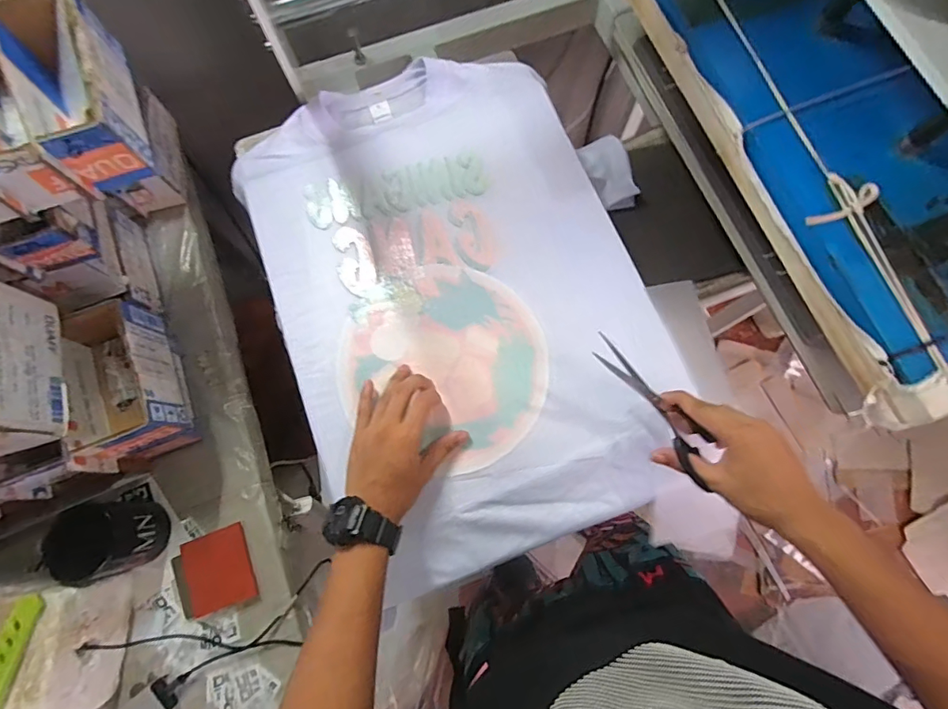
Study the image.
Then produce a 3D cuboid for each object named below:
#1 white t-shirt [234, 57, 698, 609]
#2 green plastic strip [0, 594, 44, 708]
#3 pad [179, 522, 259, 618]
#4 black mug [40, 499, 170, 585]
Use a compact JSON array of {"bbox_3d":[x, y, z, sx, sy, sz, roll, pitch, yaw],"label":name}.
[{"bbox_3d":[-0.026,-0.079,0.548,0.400,0.034,0.596,-20,76,-5],"label":"white t-shirt"},{"bbox_3d":[-0.468,0.309,0.461,0.026,0.017,0.130,13,75,4],"label":"green plastic strip"},{"bbox_3d":[-0.317,0.267,0.578,0.081,0.012,0.090,-20,76,-5],"label":"pad"},{"bbox_3d":[-0.426,0.217,0.548,0.078,0.095,0.077,-34,77,-8],"label":"black mug"}]

